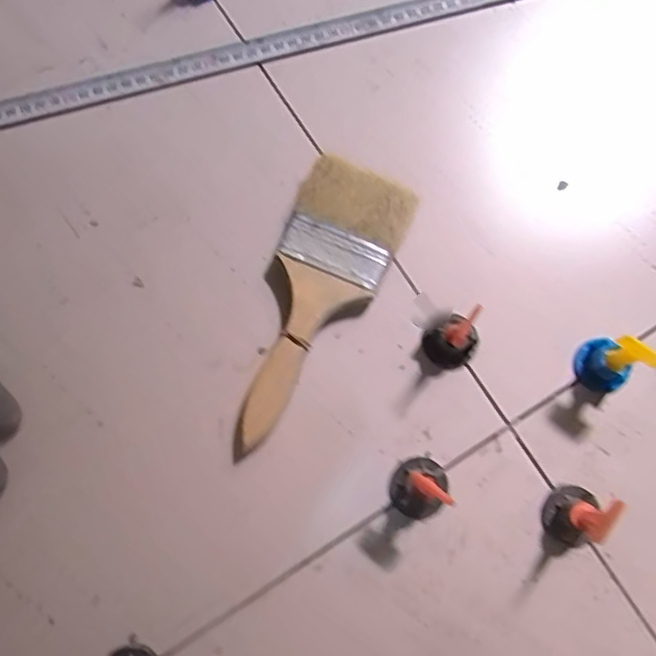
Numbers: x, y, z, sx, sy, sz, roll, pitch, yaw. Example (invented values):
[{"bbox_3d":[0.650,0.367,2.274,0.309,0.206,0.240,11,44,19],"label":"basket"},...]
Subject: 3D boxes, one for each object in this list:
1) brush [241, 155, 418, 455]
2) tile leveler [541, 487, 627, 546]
[{"bbox_3d":[-0.012,-0.015,0.356,0.066,0.028,0.177,26,78,6],"label":"brush"},{"bbox_3d":[0.138,0.103,0.316,0.026,0.046,0.032,10,77,2],"label":"tile leveler"}]

